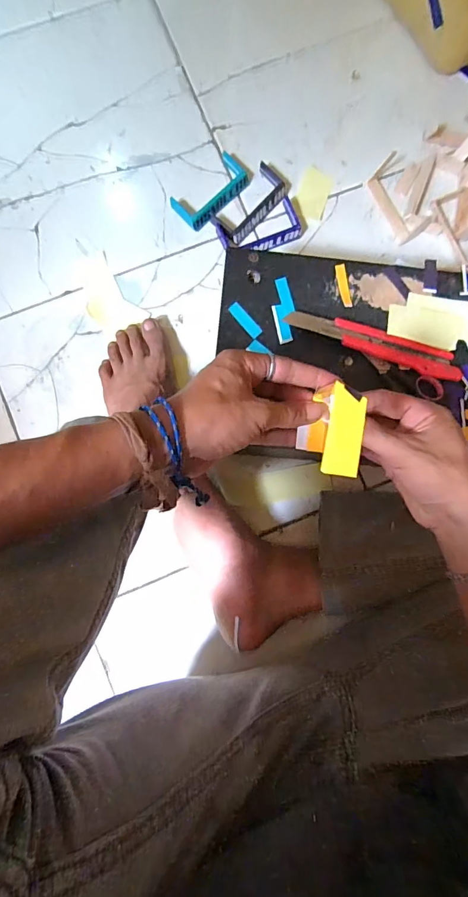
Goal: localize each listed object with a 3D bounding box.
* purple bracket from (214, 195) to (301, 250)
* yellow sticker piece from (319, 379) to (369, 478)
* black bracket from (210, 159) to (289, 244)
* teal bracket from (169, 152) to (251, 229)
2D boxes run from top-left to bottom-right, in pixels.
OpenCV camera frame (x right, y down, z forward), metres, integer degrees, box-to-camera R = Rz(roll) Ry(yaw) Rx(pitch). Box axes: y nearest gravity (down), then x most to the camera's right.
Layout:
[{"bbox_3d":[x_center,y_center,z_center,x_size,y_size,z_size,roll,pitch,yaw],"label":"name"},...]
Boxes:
[{"bbox_3d":[0.036,-0.300,0.571,0.110,0.013,0.063,-22,87,-3],"label":"purple bracket"},{"bbox_3d":[0.062,-0.010,0.234,0.020,0.004,0.050,8,96,8],"label":"yellow sticker piece"},{"bbox_3d":[0.025,-0.339,0.574,0.055,0.013,0.113,41,86,1],"label":"black bracket"},{"bbox_3d":[-0.033,-0.358,0.576,0.110,0.011,0.057,-42,88,-4],"label":"teal bracket"}]

